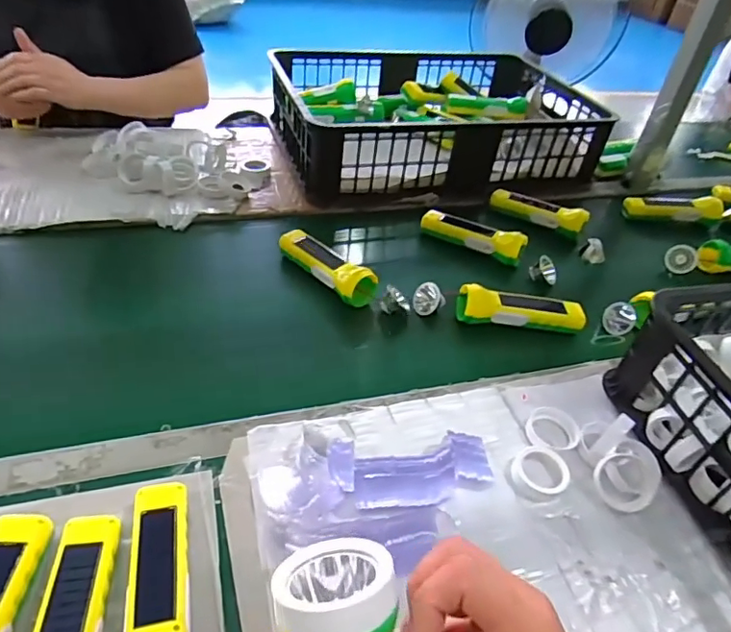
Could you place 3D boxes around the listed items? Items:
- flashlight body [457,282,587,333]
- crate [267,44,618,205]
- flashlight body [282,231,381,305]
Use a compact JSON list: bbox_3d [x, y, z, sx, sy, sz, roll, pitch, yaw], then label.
[{"bbox_3d":[0.206,-0.012,0.716,0.166,0.042,0.049,3,41,-6],"label":"flashlight body"},{"bbox_3d":[0.129,-0.395,1.081,0.584,0.133,0.431,-5,42,-15],"label":"crate"},{"bbox_3d":[-0.058,-0.070,0.753,0.054,0.043,0.173,-29,53,-35],"label":"flashlight body"}]

